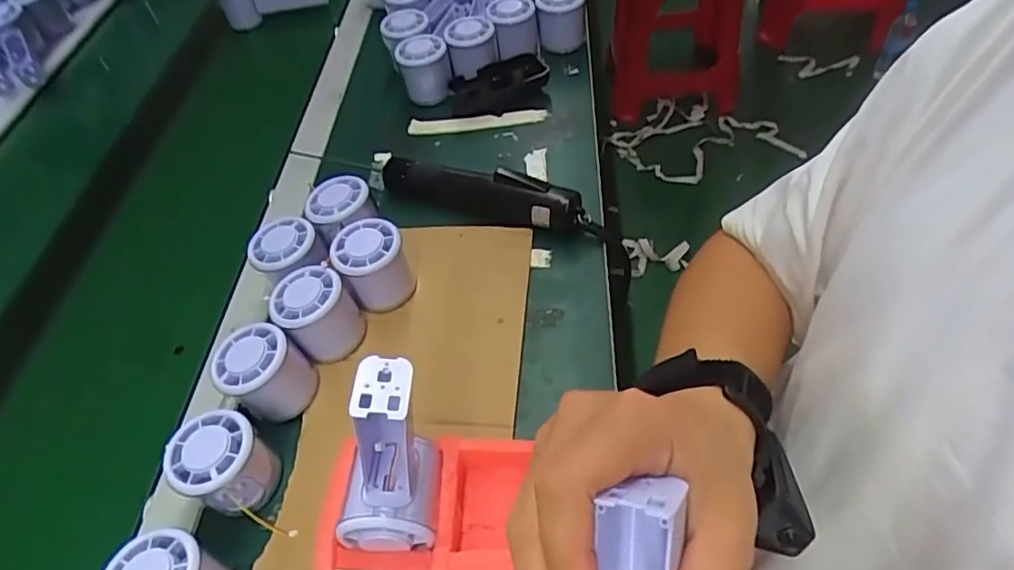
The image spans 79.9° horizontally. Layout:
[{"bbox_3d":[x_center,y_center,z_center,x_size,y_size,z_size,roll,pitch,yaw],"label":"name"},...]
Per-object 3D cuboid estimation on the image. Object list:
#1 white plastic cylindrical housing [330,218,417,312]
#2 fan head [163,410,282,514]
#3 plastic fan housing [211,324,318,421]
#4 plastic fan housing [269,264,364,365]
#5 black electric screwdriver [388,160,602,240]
[{"bbox_3d":[-0.109,-0.014,0.496,0.053,0.062,0.058,-4,51,5],"label":"white plastic cylindrical housing"},{"bbox_3d":[-0.192,0.123,0.412,0.056,0.055,0.053,-4,51,5],"label":"fan head"},{"bbox_3d":[-0.180,0.067,0.452,0.055,0.062,0.058,36,64,30],"label":"plastic fan housing"},{"bbox_3d":[-0.148,0.022,0.474,0.057,0.059,0.055,-4,51,5],"label":"plastic fan housing"},{"bbox_3d":[-0.018,-0.085,0.558,0.213,0.049,0.032,14,55,18],"label":"black electric screwdriver"}]

